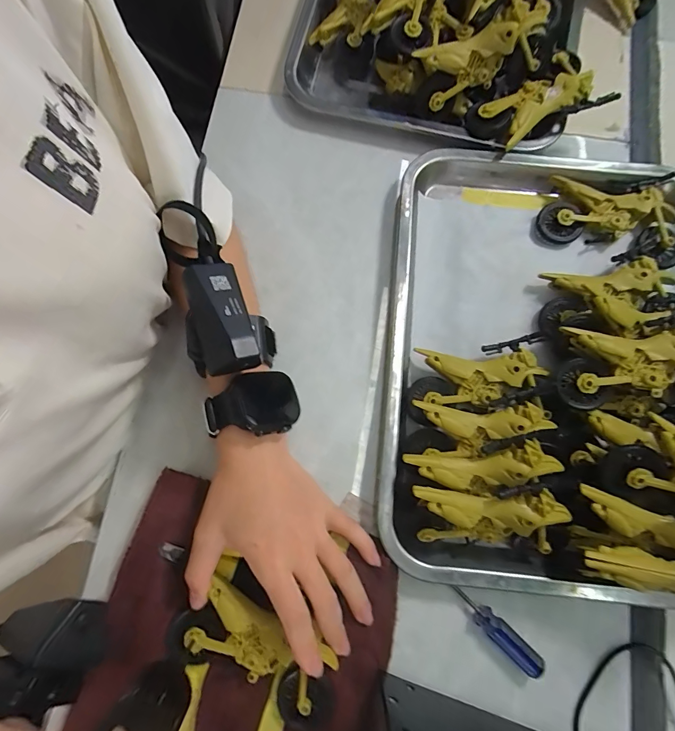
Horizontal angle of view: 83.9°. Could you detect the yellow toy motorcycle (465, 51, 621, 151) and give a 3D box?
[{"bbox_3d":[0.173,-0.231,0.334,0.112,0.034,0.060,-26,80,-5],"label":"yellow toy motorcycle"}]

